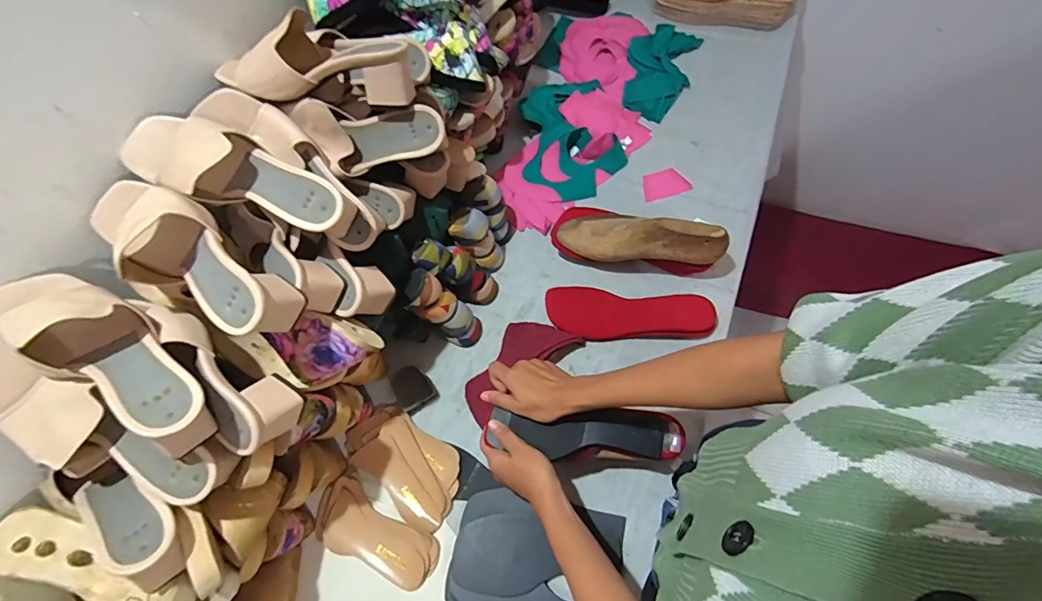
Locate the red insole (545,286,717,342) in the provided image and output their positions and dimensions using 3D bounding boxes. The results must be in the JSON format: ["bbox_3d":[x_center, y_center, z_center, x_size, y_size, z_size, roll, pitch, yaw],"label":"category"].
[{"bbox_3d":[0.161,0.017,0.691,0.241,0.017,0.082,0,69,8],"label":"red insole"}]

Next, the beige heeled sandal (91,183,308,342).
[{"bbox_3d":[-0.330,-0.044,0.455,0.231,0.068,0.094,28,73,18],"label":"beige heeled sandal"}]

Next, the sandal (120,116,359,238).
[{"bbox_3d":[-0.307,-0.134,0.506,0.236,0.088,0.085,21,71,-4],"label":"sandal"}]

